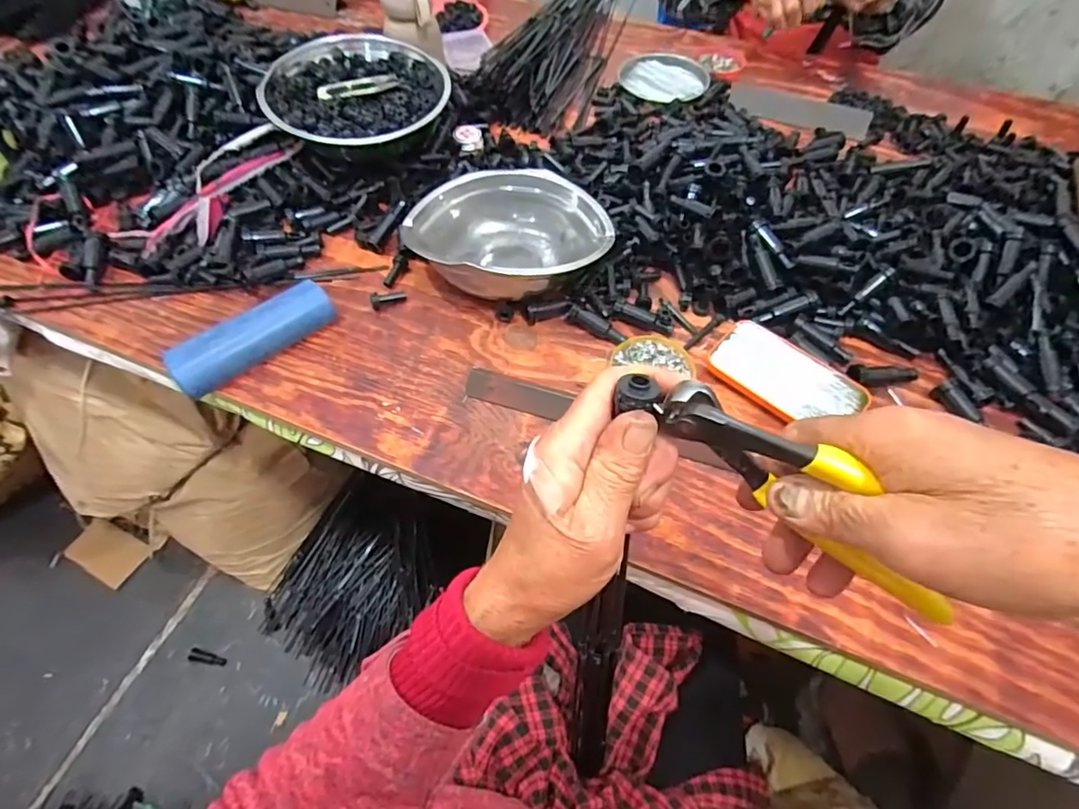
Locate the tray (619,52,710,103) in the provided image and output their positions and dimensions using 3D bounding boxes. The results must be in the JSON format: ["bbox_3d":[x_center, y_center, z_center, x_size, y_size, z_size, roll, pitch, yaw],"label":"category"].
[{"bbox_3d":[0.189,-0.495,0.843,0.134,0.023,0.129,0,58,0],"label":"tray"}]

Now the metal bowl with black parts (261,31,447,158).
[{"bbox_3d":[-0.229,-0.394,0.694,0.221,0.063,0.192,-15,59,-10],"label":"metal bowl with black parts"}]

